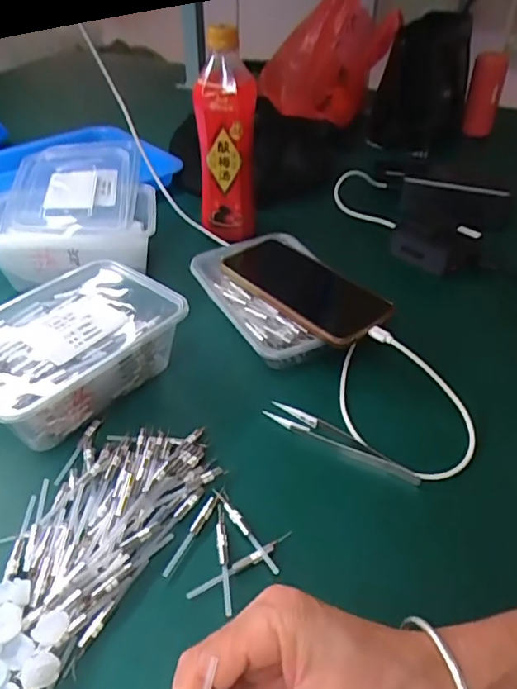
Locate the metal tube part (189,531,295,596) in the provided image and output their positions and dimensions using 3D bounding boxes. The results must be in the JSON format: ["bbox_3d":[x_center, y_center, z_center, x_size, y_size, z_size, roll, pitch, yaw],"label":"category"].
[{"bbox_3d":[-0.009,0.136,0.343,0.075,0.007,0.008,-21,47,-26],"label":"metal tube part"}]

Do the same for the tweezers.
[{"bbox_3d":[0.060,0.072,0.413,0.123,0.015,0.017,25,46,26],"label":"tweezers"}]

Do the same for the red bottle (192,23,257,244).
[{"bbox_3d":[-0.035,-0.219,0.582,0.058,0.194,0.064,-9,41,-12],"label":"red bottle"}]

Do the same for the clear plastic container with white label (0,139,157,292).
[{"bbox_3d":[-0.199,-0.149,0.613,0.169,0.072,0.214,-4,40,-7],"label":"clear plastic container with white label"}]

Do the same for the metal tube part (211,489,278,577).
[{"bbox_3d":[-0.009,0.119,0.358,0.007,0.006,0.073,-22,47,-26],"label":"metal tube part"}]

